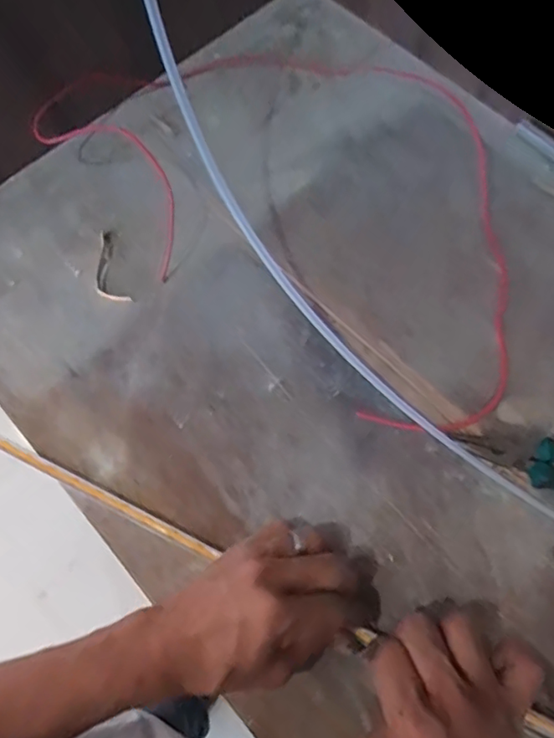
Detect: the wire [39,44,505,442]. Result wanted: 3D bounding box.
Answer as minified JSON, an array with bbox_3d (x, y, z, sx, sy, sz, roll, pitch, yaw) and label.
[{"bbox_3d":[0.023,-0.196,0.509,0.524,0.045,0.327,35,74,15],"label":"wire"}]

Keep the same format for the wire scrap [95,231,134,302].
[{"bbox_3d":[-0.156,-0.093,0.499,0.026,0.007,0.083,-20,69,-5],"label":"wire scrap"}]

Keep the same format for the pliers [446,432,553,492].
[{"bbox_3d":[0.209,0.076,0.411,0.143,0.019,0.059,9,69,6],"label":"pliers"}]

